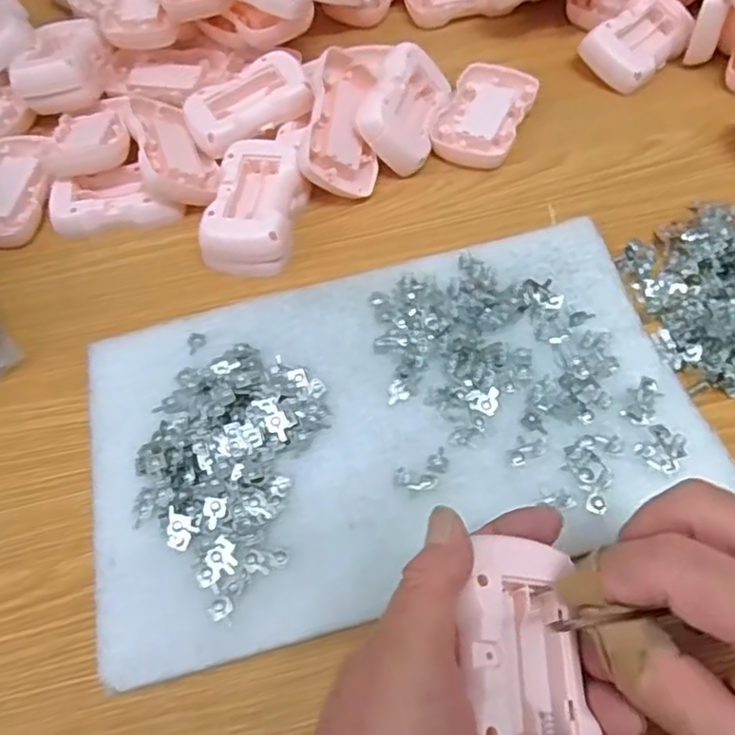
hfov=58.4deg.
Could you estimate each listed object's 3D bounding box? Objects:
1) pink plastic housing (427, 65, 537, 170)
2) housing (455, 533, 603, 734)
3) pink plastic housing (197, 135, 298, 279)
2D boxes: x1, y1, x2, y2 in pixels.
[{"bbox_3d":[0.081,-0.174,0.455,0.054,0.014,0.088,22,63,12],"label":"pink plastic housing"},{"bbox_3d":[0.052,0.105,0.232,0.044,0.020,0.082,10,58,-18],"label":"housing"},{"bbox_3d":[-0.069,-0.102,0.410,0.051,0.026,0.091,8,61,5],"label":"pink plastic housing"}]

